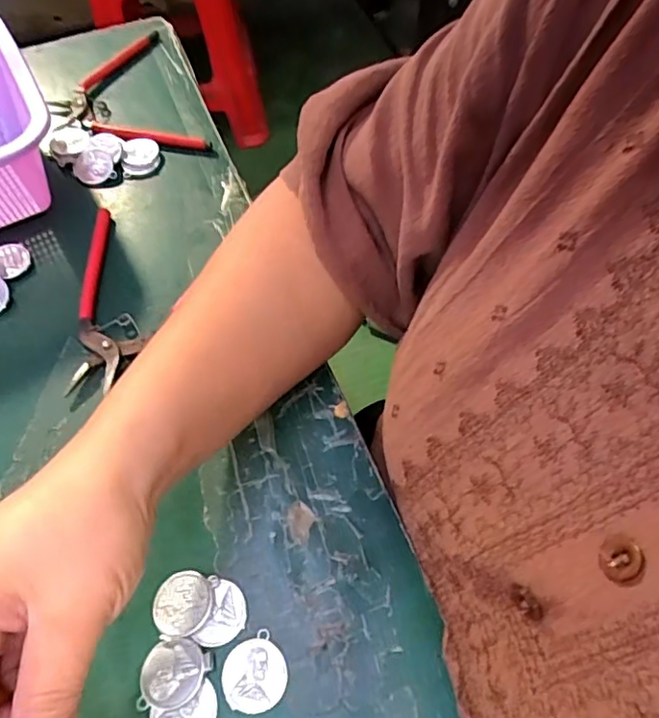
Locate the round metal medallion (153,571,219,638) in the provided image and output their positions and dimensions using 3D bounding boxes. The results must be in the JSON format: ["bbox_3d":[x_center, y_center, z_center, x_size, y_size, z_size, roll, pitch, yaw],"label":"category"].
[{"bbox_3d":[-0.071,0.118,0.274,0.028,0.005,0.029,-1,58,1],"label":"round metal medallion"}]

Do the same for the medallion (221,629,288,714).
[{"bbox_3d":[-0.034,0.144,0.259,0.029,0.004,0.029,-1,58,1],"label":"medallion"}]

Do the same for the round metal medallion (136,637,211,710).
[{"bbox_3d":[-0.071,0.143,0.258,0.032,0.004,0.027,-9,59,-4],"label":"round metal medallion"}]

